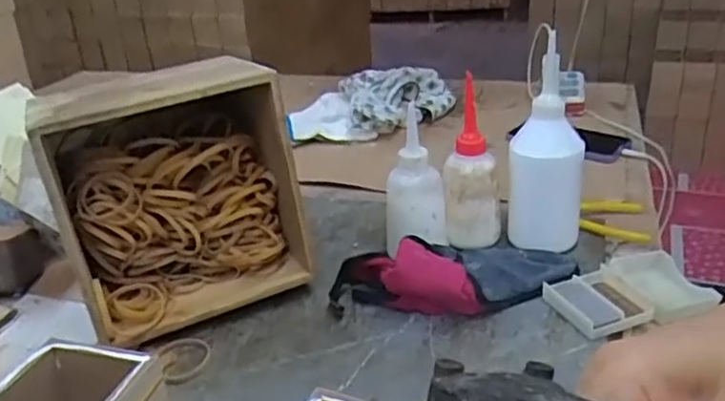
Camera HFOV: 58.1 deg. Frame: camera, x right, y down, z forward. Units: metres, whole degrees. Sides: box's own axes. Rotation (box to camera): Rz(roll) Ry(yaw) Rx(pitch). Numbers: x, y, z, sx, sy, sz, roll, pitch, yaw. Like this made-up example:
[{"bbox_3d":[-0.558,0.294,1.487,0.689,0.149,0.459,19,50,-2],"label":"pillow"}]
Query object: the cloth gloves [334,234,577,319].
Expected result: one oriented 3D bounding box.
[{"bbox_3d":[0.087,0.065,0.607,0.227,0.055,0.092,-7,27,-8],"label":"cloth gloves"}]

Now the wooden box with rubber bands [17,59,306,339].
[{"bbox_3d":[-0.177,-0.011,0.616,0.197,0.212,0.164,-16,29,-24],"label":"wooden box with rubber bands"}]

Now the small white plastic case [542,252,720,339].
[{"bbox_3d":[0.242,0.083,0.588,0.144,0.020,0.087,-15,29,-22],"label":"small white plastic case"}]

